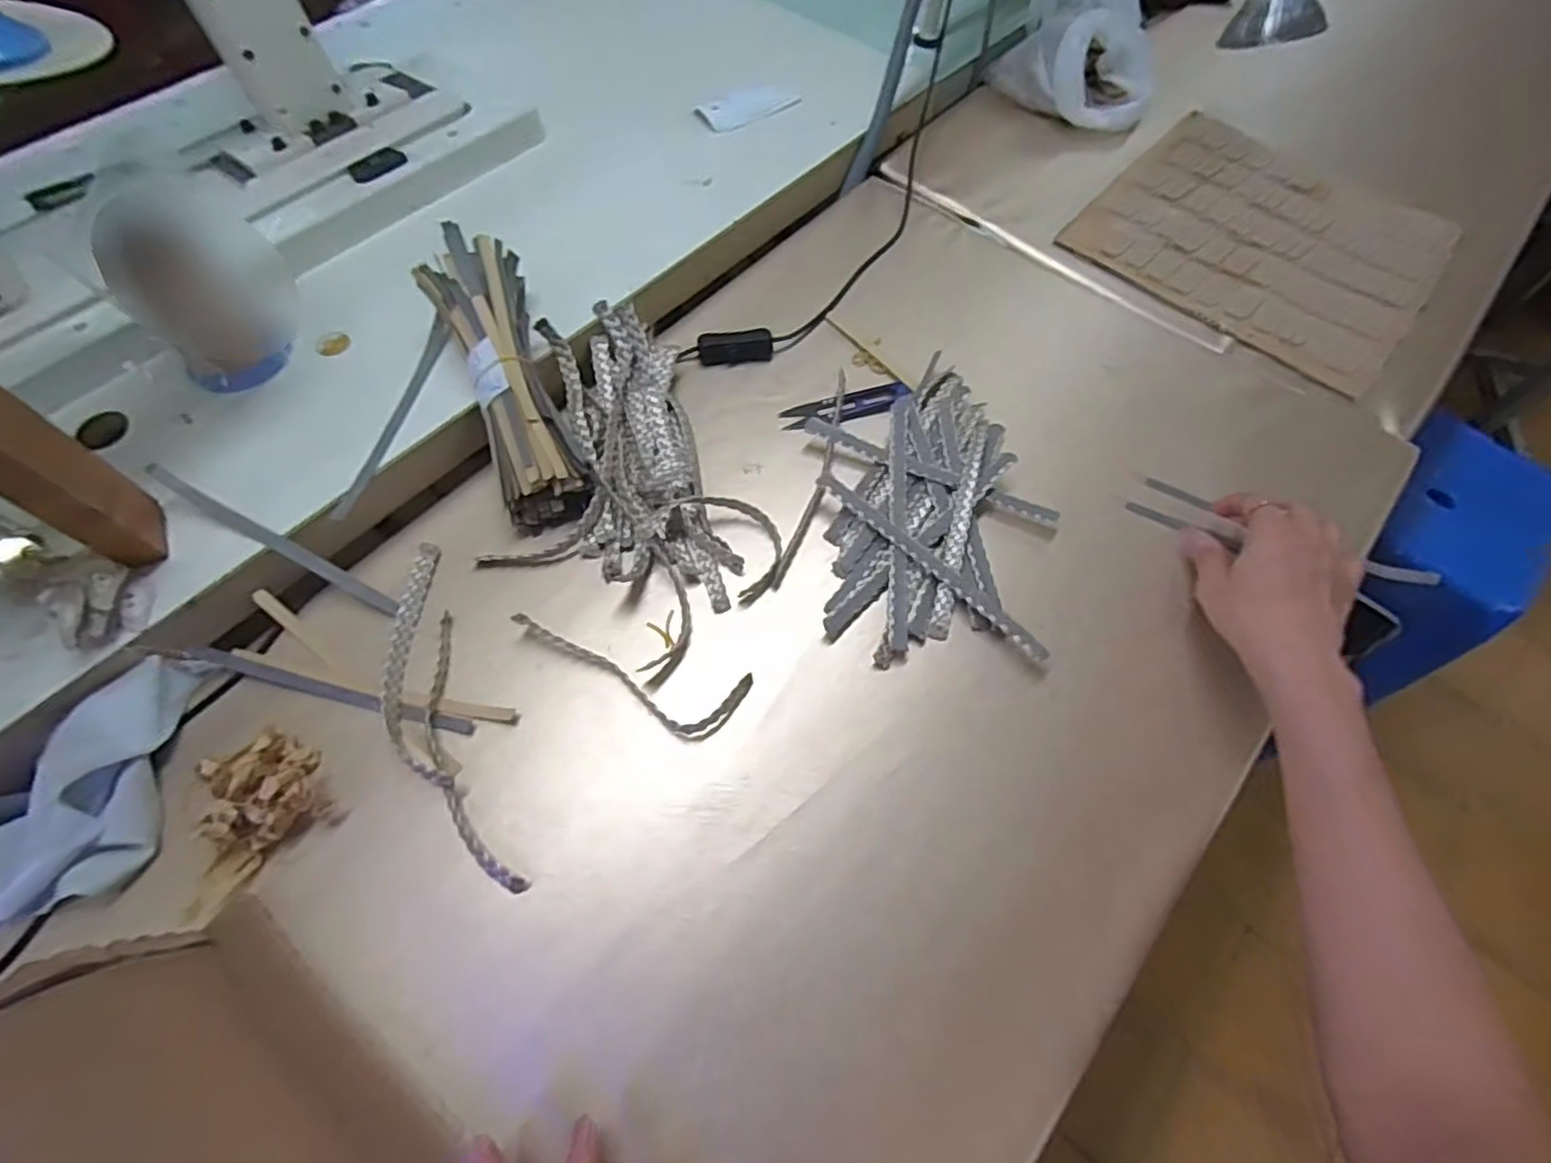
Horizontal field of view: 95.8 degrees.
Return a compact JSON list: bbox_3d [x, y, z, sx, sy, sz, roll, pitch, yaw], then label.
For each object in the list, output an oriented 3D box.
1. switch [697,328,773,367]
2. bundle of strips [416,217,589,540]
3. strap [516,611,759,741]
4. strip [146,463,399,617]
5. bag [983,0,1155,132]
[{"bbox_3d":[-0.033,-0.192,0.574,0.059,0.022,0.016,-5,63,-4],"label":"switch"},{"bbox_3d":[-0.194,-0.146,0.500,0.068,0.045,0.224,-20,81,-11],"label":"bundle of strips"},{"bbox_3d":[-0.095,0.063,0.441,0.154,0.019,0.046,13,63,5],"label":"strap"},{"bbox_3d":[-0.325,-0.024,0.457,0.173,0.011,0.010,32,67,-5],"label":"strip"},{"bbox_3d":[0.324,-0.564,0.723,0.166,0.094,0.148,35,68,16],"label":"bag"}]

